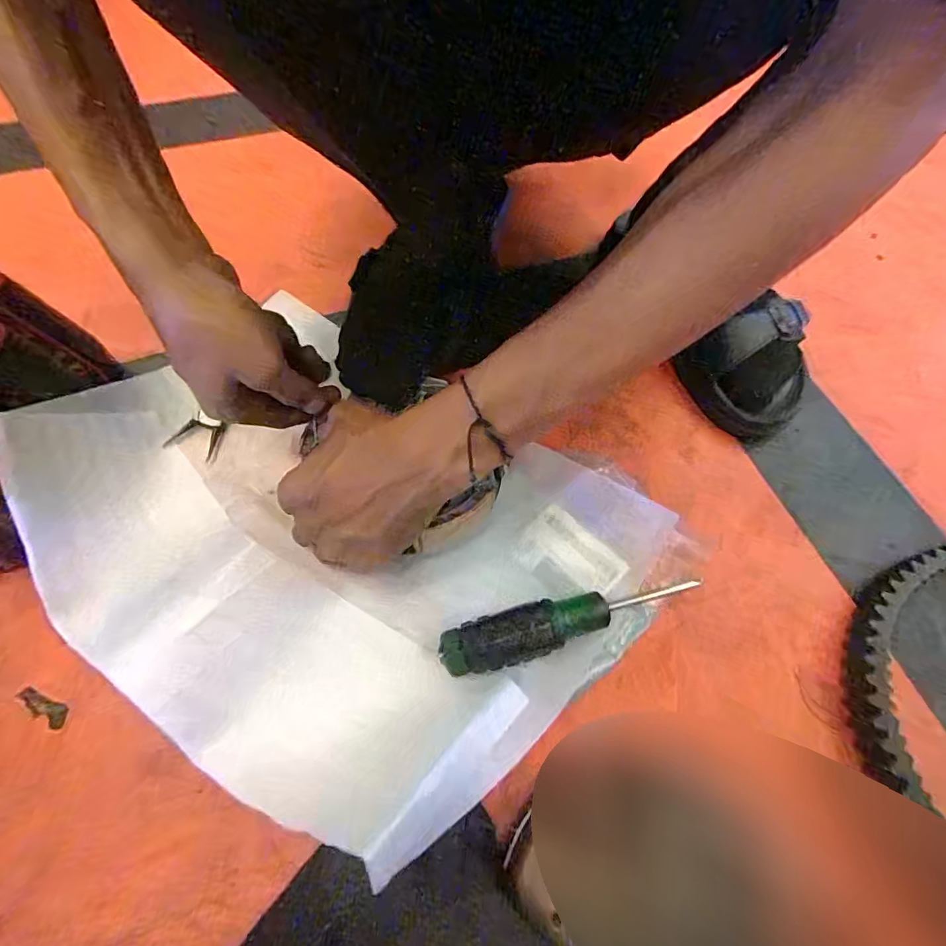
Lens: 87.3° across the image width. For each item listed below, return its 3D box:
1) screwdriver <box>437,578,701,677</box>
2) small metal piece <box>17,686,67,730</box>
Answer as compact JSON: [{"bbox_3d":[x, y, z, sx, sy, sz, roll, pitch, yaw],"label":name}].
[{"bbox_3d":[0.058,0.097,0.321,0.160,0.026,0.032,-13,63,-10],"label":"screwdriver"},{"bbox_3d":[-0.259,0.141,0.299,0.033,0.004,0.012,25,63,10],"label":"small metal piece"}]

